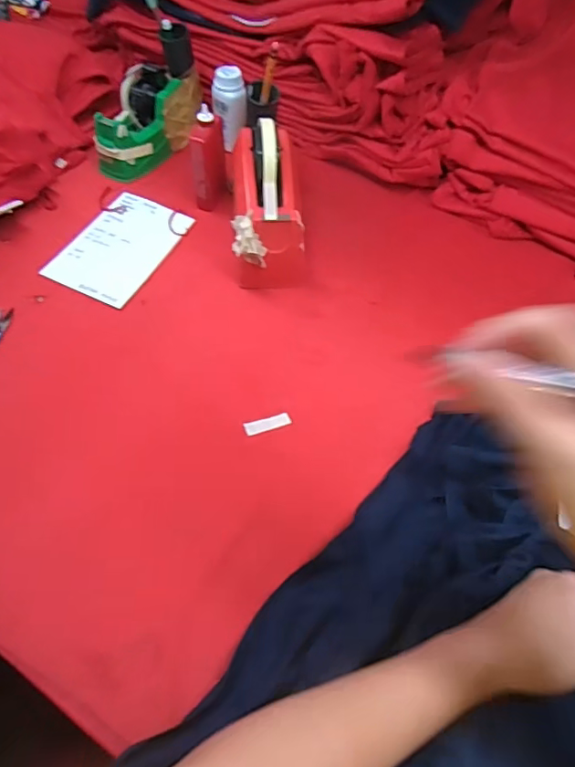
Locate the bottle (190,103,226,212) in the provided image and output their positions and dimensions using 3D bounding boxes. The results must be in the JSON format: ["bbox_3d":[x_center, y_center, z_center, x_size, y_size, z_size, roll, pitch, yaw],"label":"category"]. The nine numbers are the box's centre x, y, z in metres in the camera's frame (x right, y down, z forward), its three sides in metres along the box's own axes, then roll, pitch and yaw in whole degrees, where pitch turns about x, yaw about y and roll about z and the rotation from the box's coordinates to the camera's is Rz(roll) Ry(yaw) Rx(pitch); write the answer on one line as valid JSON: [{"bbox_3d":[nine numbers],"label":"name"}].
[{"bbox_3d":[-0.095,-0.269,0.628,0.026,0.110,0.052,17,55,5],"label":"bottle"}]

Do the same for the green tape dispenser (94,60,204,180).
[{"bbox_3d":[-0.180,-0.357,0.692,0.067,0.084,0.179,25,61,12],"label":"green tape dispenser"}]

